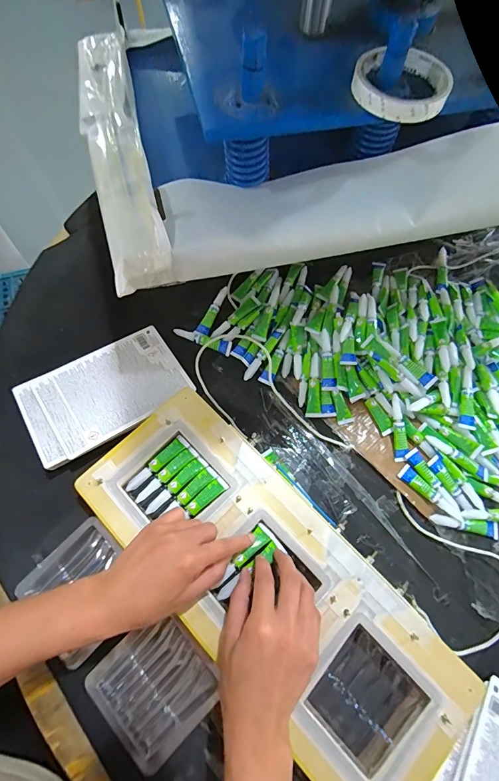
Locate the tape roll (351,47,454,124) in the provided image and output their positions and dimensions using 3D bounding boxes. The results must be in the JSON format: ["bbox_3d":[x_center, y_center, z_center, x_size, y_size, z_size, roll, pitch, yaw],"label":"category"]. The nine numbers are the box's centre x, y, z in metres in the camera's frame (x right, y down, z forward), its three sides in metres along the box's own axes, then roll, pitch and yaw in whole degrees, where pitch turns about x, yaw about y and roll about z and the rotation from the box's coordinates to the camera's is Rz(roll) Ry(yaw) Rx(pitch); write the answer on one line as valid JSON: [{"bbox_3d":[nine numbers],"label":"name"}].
[{"bbox_3d":[0.143,-0.290,0.354,0.088,0.017,0.088,3,67,-1],"label":"tape roll"}]

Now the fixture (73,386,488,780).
[{"bbox_3d":[0.016,0.192,0.384,0.169,0.023,0.419,-42,76,-13],"label":"fixture"}]

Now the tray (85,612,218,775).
[{"bbox_3d":[-0.094,0.290,0.367,0.102,0.016,0.101,-40,75,-17],"label":"tray"}]

